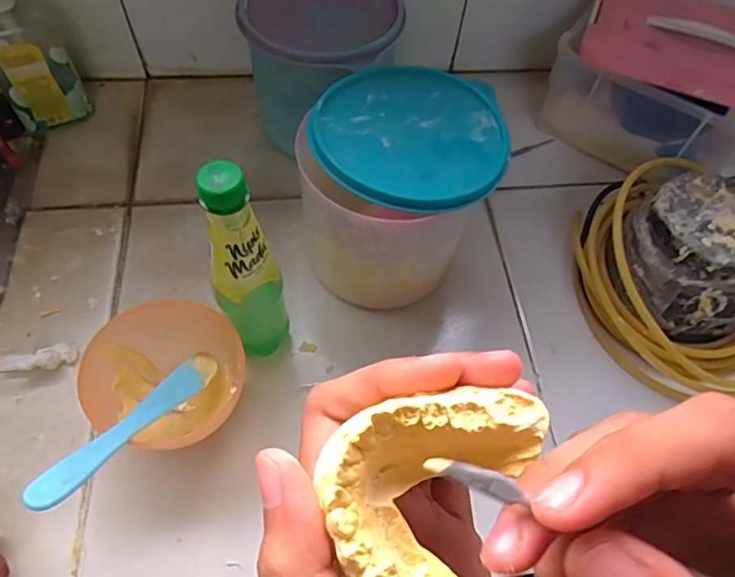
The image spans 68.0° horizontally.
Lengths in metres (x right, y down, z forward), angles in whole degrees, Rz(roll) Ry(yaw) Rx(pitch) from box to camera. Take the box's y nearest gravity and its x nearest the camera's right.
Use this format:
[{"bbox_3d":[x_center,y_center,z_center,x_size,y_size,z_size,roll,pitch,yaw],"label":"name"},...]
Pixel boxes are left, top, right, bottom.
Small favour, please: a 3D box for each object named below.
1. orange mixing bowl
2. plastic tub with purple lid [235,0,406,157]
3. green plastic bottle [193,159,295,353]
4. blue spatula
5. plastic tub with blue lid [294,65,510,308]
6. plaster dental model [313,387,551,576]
[{"bbox_3d":[-0.159,0.073,0.446,0.114,0.077,0.108,-8,60,-9],"label":"orange mixing bowl"},{"bbox_3d":[-0.050,-0.244,0.604,0.154,0.154,0.170,-36,68,-22],"label":"plastic tub with purple lid"},{"bbox_3d":[-0.096,-0.006,0.427,0.053,0.220,0.048,16,60,6],"label":"green plastic bottle"},{"bbox_3d":[-0.168,0.096,0.401,0.028,0.007,0.173,27,32,11],"label":"blue spatula"},{"bbox_3d":[0.029,-0.089,0.517,0.157,0.162,0.169,2,59,-3],"label":"plastic tub with blue lid"},{"bbox_3d":[0.014,0.054,0.137,0.050,0.022,0.067,18,60,7],"label":"plaster dental model"}]

